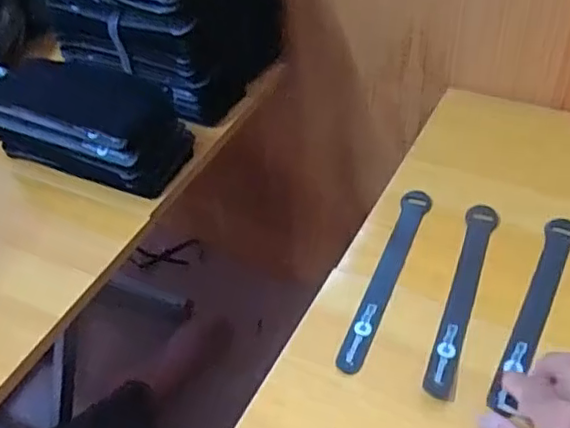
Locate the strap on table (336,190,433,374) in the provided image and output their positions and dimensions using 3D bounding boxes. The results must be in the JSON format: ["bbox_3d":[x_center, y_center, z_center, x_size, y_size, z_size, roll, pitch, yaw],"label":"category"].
[{"bbox_3d":[0.086,0.048,0.505,0.025,0.004,0.195,14,49,20],"label":"strap on table"}]

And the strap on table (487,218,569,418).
[{"bbox_3d":[0.194,0.071,0.467,0.023,0.007,0.192,20,51,25],"label":"strap on table"}]

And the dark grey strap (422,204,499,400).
[{"bbox_3d":[0.143,0.061,0.483,0.025,0.008,0.194,12,48,18],"label":"dark grey strap"}]

